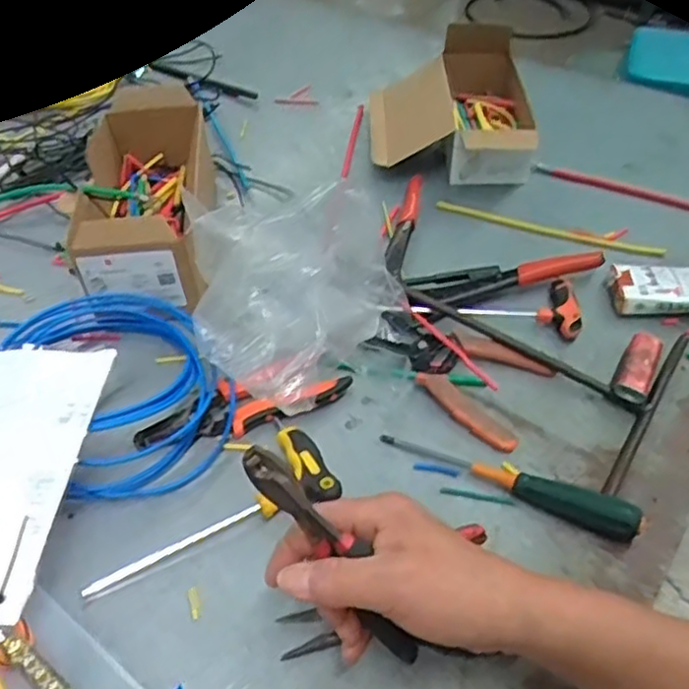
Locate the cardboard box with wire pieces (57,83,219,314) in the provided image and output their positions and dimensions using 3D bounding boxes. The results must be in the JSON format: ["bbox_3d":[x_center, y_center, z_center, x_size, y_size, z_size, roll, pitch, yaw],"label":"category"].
[{"bbox_3d":[-0.188,-0.138,0.678,0.107,0.099,0.242,-4,47,-3],"label":"cardboard box with wire pieces"}]

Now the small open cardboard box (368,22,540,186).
[{"bbox_3d":[0.121,-0.272,0.808,0.179,0.101,0.211,3,47,3],"label":"small open cardboard box"}]

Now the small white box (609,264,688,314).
[{"bbox_3d":[0.290,-0.051,0.642,0.087,0.027,0.056,4,47,4],"label":"small white box"}]

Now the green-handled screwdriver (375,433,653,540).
[{"bbox_3d":[0.120,0.091,0.515,0.187,0.028,0.031,22,50,20],"label":"green-handled screwdriver"}]

